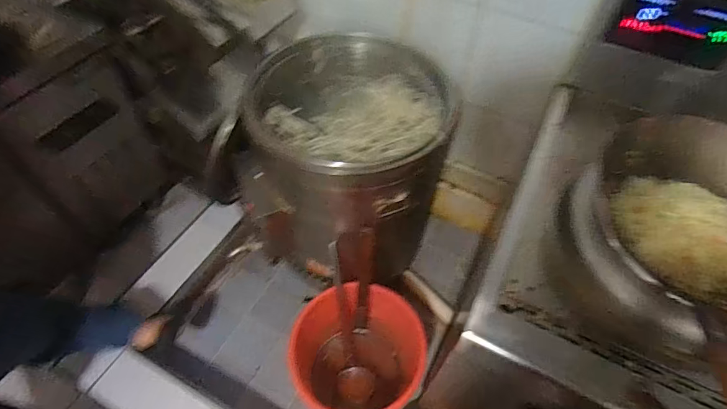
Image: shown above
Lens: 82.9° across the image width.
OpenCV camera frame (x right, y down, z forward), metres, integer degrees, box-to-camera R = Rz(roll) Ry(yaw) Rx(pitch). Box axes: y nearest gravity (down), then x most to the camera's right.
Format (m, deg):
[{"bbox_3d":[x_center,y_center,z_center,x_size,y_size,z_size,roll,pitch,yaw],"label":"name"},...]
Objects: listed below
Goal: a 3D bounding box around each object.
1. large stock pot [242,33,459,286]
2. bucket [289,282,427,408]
[{"bbox_3d":[-0.059,-0.119,1.195,0.485,0.532,0.456,2,54,-2],"label":"large stock pot"},{"bbox_3d":[-0.021,0.423,1.204,0.350,0.252,0.321,2,54,-2],"label":"bucket"}]

